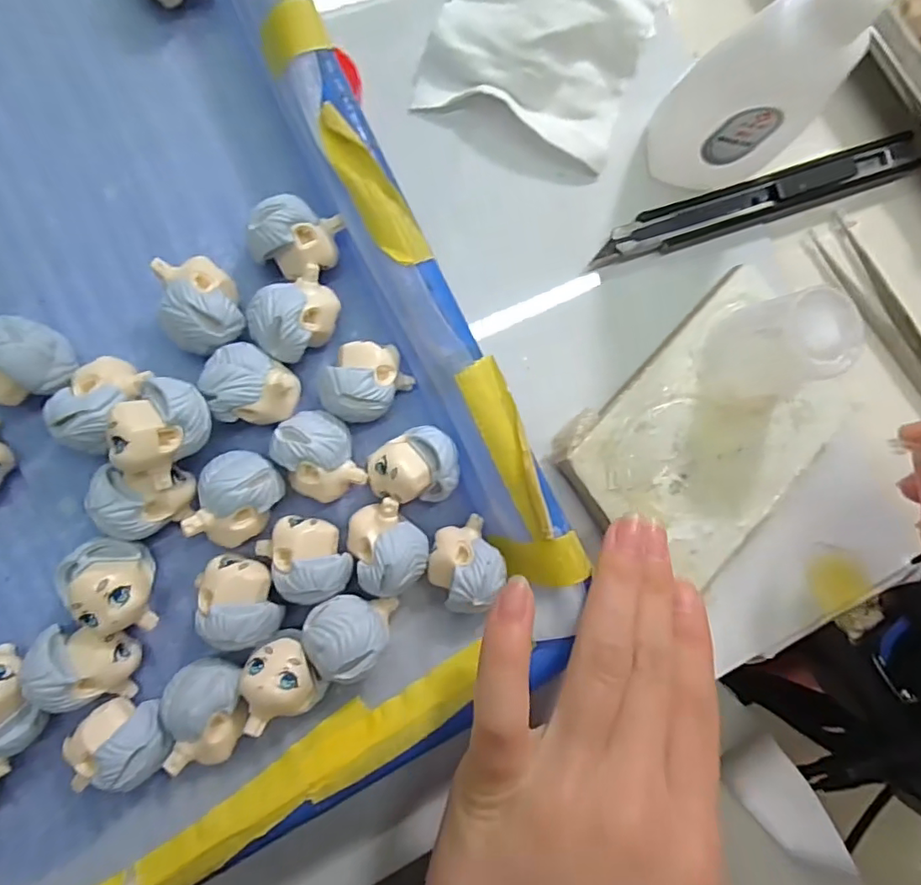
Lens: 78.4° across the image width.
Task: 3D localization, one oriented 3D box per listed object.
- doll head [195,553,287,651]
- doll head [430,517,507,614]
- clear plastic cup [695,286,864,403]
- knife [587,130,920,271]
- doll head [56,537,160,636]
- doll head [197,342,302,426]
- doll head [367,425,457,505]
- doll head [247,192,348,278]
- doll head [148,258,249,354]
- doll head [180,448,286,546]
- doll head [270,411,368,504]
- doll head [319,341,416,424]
[{"bbox_3d":[-0.066,0.047,0.169,0.021,0.020,0.027,-26,92,-9],"label":"doll head"},{"bbox_3d":[0.002,0.038,0.178,0.023,0.020,0.024,0,88,-9],"label":"doll head"},{"bbox_3d":[0.104,-0.031,0.187,0.036,0.038,0.029,-13,90,-9],"label":"clear plastic cup"},{"bbox_3d":[0.115,-0.094,0.214,0.143,0.007,0.017,-20,91,-9],"label":"knife"},{"bbox_3d":[-0.101,0.041,0.162,0.020,0.024,0.027,-8,89,-9],"label":"doll head"},{"bbox_3d":[-0.064,-0.016,0.171,0.026,0.016,0.023,31,84,-6],"label":"doll head"},{"bbox_3d":[-0.015,0.008,0.179,0.027,0.017,0.022,-2,89,-9],"label":"doll head"},{"bbox_3d":[-0.051,-0.062,0.176,0.024,0.019,0.022,9,87,-8],"label":"doll head"},{"bbox_3d":[-0.078,-0.042,0.171,0.021,0.019,0.028,-12,90,-9],"label":"doll head"},{"bbox_3d":[-0.067,0.017,0.170,0.022,0.019,0.028,28,84,-7],"label":"doll head"},{"bbox_3d":[-0.044,0.004,0.173,0.021,0.018,0.028,-28,92,-9],"label":"doll head"},{"bbox_3d":[-0.030,-0.019,0.177,0.022,0.018,0.027,42,83,-5],"label":"doll head"}]

